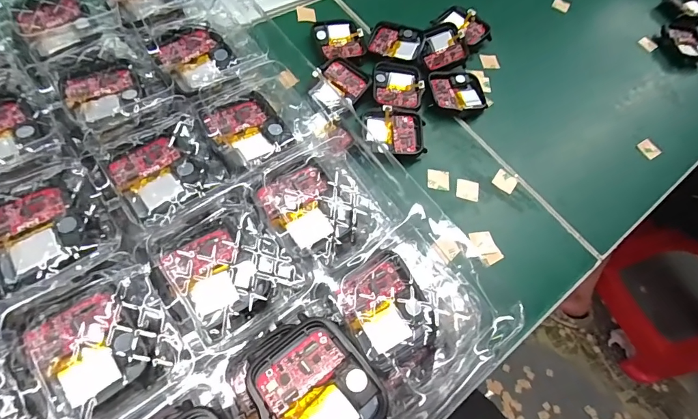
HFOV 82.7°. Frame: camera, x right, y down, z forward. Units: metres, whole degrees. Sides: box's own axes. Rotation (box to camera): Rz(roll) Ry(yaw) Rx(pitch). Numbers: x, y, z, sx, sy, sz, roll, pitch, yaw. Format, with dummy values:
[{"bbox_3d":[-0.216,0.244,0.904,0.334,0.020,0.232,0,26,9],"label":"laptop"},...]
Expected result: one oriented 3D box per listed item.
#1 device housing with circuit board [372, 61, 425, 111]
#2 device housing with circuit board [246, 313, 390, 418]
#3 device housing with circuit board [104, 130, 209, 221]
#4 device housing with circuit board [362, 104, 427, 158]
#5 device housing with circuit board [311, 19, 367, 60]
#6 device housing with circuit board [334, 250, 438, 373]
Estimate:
[{"bbox_3d":[0.036,-0.093,0.297,0.039,0.008,0.046,-2,63,-9],"label":"device housing with circuit board"},{"bbox_3d":[-0.011,0.063,0.139,0.037,0.008,0.047,-34,72,-22],"label":"device housing with circuit board"},{"bbox_3d":[-0.086,-0.017,0.182,0.038,0.007,0.036,-30,71,-21],"label":"device housing with circuit board"},{"bbox_3d":[0.031,-0.053,0.279,0.042,0.017,0.035,4,62,-6],"label":"device housing with circuit board"},{"bbox_3d":[-0.008,-0.134,0.311,0.038,0.008,0.044,-12,65,-14],"label":"device housing with circuit board"},{"bbox_3d":[0.015,0.042,0.166,0.034,0.010,0.042,-24,69,-19],"label":"device housing with circuit board"}]

